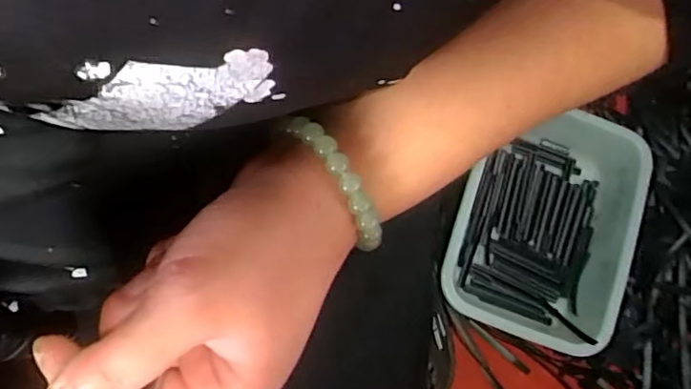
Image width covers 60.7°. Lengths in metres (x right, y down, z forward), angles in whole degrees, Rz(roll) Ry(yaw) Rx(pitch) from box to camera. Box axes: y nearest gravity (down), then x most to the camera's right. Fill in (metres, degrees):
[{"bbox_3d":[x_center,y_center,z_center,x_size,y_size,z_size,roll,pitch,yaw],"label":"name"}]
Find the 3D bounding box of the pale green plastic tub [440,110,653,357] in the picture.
[{"bbox_3d":[0.236,0.036,0.693,0.196,0.076,0.260,21,78,3],"label":"pale green plastic tub"}]

